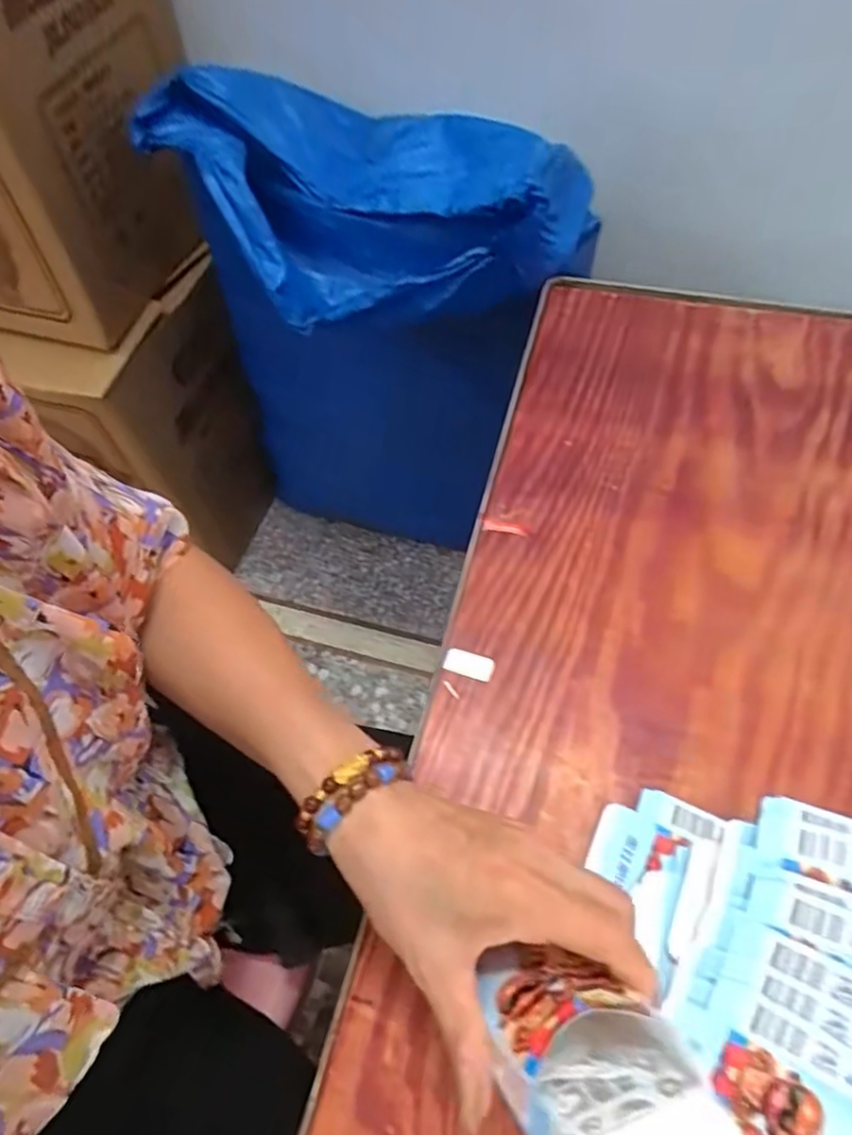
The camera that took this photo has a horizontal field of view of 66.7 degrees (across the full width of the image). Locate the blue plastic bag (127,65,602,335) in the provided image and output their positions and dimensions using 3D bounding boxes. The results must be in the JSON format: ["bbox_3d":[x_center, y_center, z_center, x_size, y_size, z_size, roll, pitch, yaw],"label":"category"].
[{"bbox_3d":[-0.063,-0.375,0.675,0.406,0.161,0.233,38,66,24],"label":"blue plastic bag"}]

